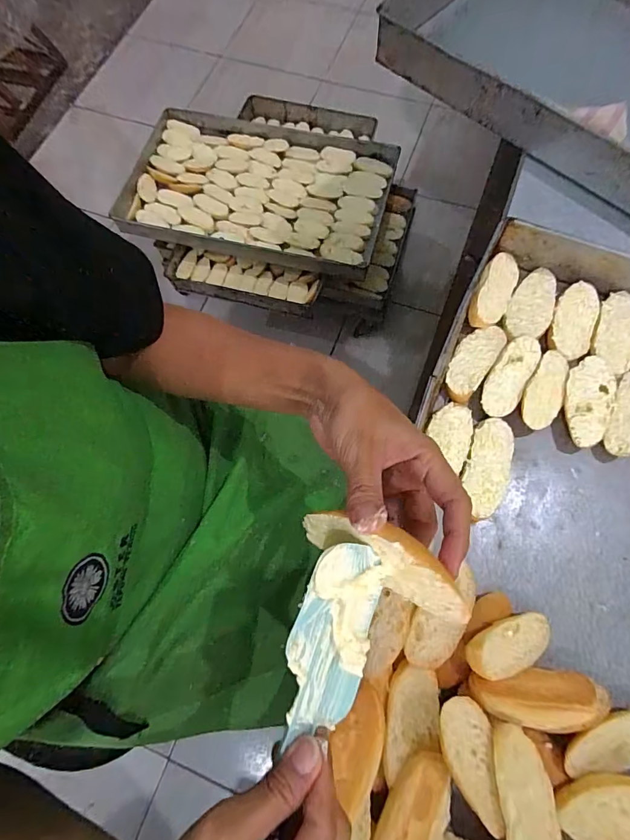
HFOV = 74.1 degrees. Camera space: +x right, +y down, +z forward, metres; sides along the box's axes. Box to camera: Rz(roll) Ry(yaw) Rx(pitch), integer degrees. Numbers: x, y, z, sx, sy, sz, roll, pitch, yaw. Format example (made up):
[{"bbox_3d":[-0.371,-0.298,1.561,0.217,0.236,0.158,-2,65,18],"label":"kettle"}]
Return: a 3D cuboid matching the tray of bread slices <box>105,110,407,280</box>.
[{"bbox_3d":[-0.159,-0.571,1.026,0.658,0.047,0.394,15,72,7],"label":"tray of bread slices"}]

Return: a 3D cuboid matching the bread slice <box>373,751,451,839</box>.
[{"bbox_3d":[0.068,0.289,0.292,0.041,0.017,0.098,23,73,10],"label":"bread slice"}]

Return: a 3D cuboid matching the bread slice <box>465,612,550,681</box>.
[{"bbox_3d":[0.160,0.181,0.337,0.087,0.012,0.037,-3,68,-28],"label":"bread slice"}]

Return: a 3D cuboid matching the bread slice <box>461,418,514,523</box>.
[{"bbox_3d":[0.166,0.049,0.407,0.040,0.022,0.101,20,73,9],"label":"bread slice"}]

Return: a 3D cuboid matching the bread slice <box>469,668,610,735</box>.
[{"bbox_3d":[0.179,0.217,0.324,0.114,0.022,0.038,8,71,5],"label":"bread slice"}]

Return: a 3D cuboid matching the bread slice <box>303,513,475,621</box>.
[{"bbox_3d":[0.037,0.071,0.229,0.095,0.043,0.019,16,38,33],"label":"bread slice"}]

